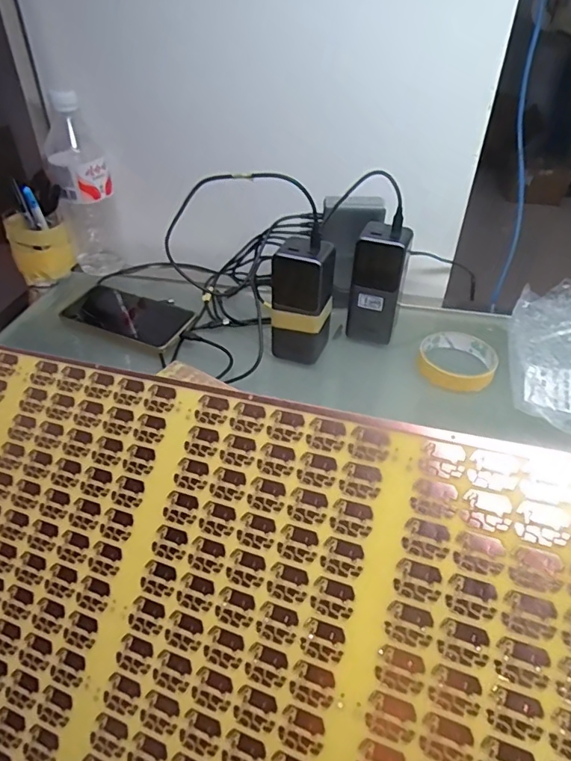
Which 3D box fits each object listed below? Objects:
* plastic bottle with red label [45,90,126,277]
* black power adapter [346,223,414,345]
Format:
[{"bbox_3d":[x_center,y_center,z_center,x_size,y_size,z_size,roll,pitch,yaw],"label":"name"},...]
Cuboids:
[{"bbox_3d":[-0.264,-0.247,0.669,0.072,0.217,0.065,-12,42,-15],"label":"plastic bottle with red label"},{"bbox_3d":[0.103,-0.105,0.573,0.057,0.125,0.044,14,42,15],"label":"black power adapter"}]

